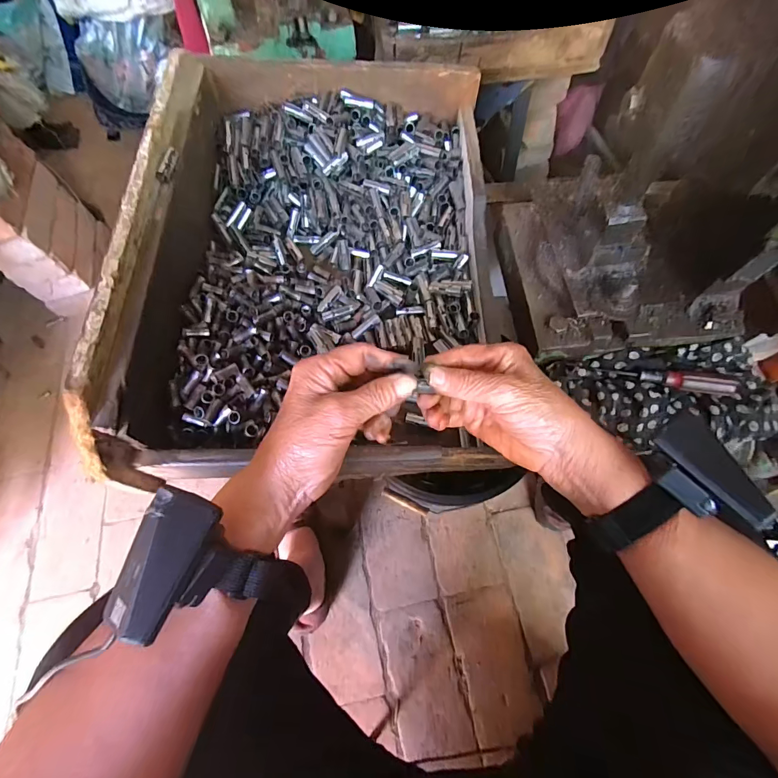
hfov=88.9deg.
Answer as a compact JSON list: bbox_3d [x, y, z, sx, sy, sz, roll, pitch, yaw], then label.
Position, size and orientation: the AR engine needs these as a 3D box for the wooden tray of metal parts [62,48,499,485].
[{"bbox_3d":[-0.063,-0.162,0.423,0.337,0.134,0.476,-2,67,0],"label":"wooden tray of metal parts"}]

